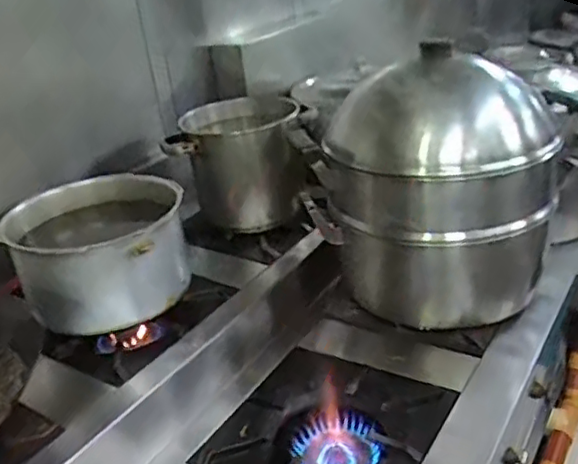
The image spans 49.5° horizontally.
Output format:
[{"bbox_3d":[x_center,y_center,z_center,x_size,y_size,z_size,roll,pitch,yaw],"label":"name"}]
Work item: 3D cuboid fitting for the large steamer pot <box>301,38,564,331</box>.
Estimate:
[{"bbox_3d":[0.249,-0.077,1.126,0.350,0.454,0.343,-6,26,3],"label":"large steamer pot"}]

